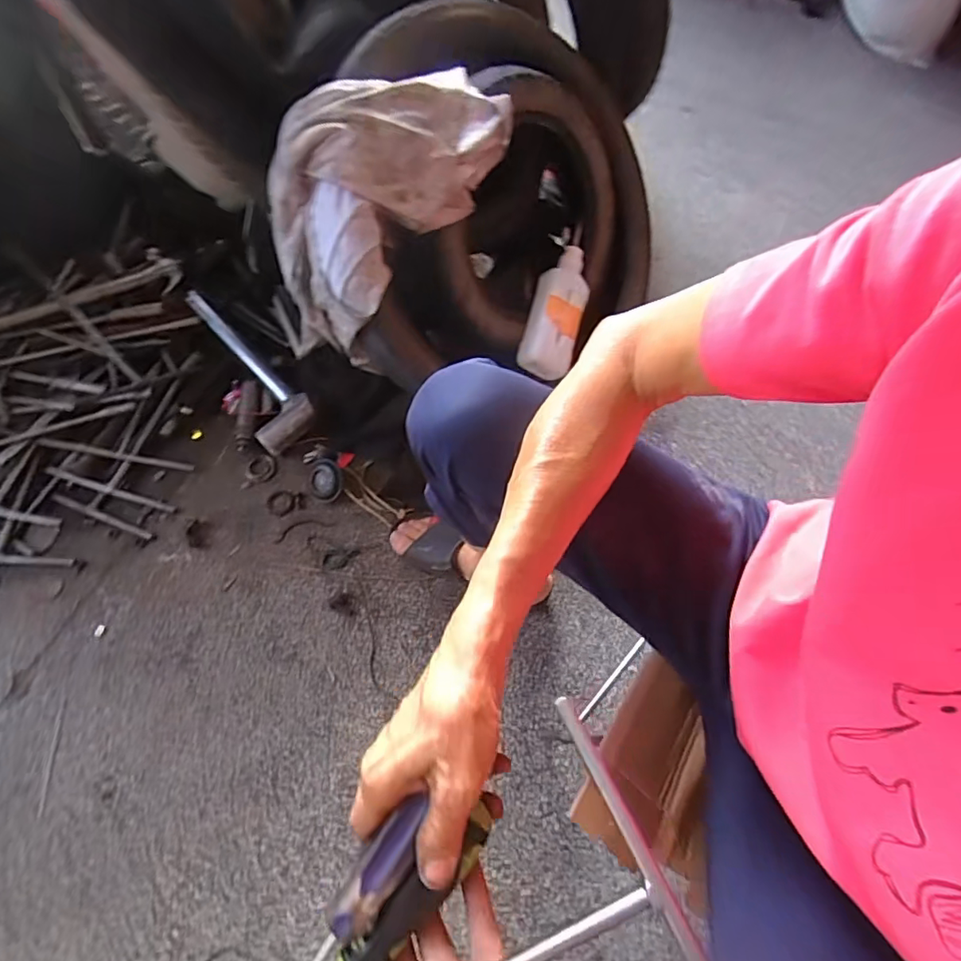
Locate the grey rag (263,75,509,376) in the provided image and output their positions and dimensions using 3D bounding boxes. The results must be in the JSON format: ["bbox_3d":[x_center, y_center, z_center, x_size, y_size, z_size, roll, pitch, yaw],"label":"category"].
[{"bbox_3d":[-0.111,-0.349,0.701,0.171,0.242,0.323,39,68,14],"label":"grey rag"}]

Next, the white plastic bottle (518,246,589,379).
[{"bbox_3d":[0.116,-0.264,0.841,0.080,0.063,0.217,19,75,-12],"label":"white plastic bottle"}]

